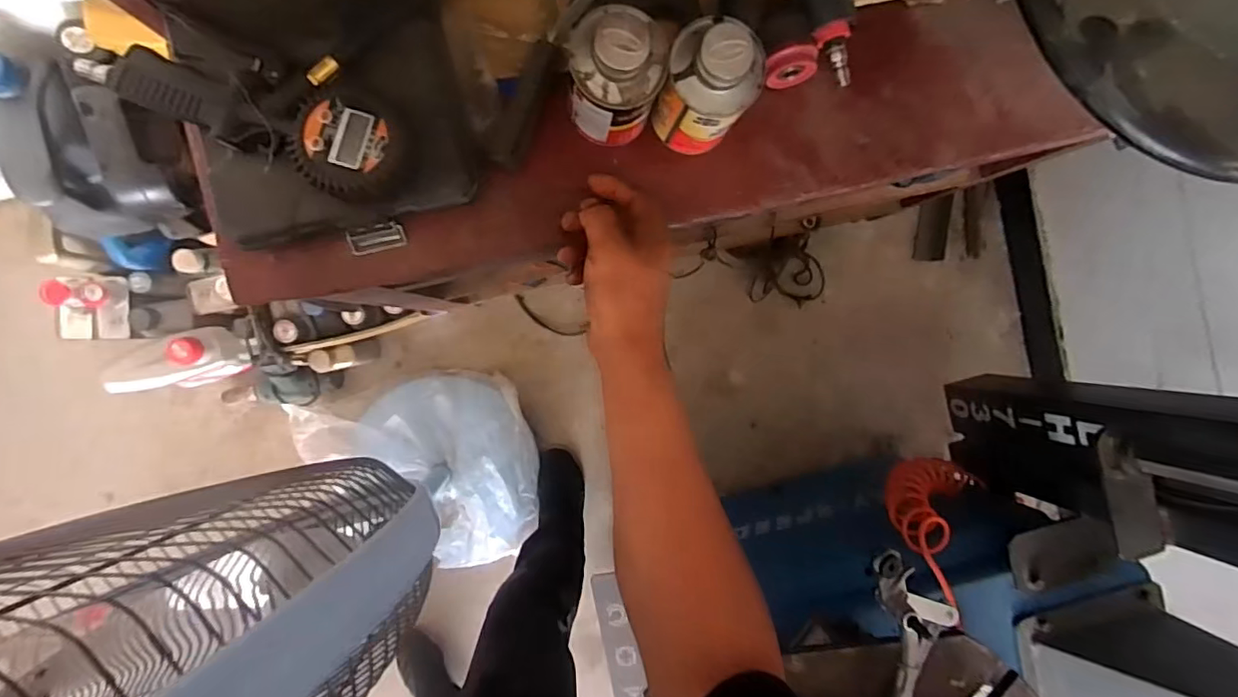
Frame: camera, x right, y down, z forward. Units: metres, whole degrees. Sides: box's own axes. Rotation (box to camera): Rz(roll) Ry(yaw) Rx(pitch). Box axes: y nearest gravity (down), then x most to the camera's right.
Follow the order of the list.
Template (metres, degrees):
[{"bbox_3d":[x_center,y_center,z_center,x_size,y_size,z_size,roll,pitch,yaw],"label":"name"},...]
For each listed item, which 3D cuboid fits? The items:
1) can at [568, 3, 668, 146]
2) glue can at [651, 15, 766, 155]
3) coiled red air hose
[{"bbox_3d":[-0.003,-0.194,0.400,0.064,0.100,0.067,0,92,-5],"label":"can"},{"bbox_3d":[0.063,-0.192,0.408,0.064,0.102,0.070,0,92,-5],"label":"glue can"},{"bbox_3d":[0.515,0.275,0.932,0.124,0.351,0.101,-5,101,40],"label":"coiled red air hose"}]

